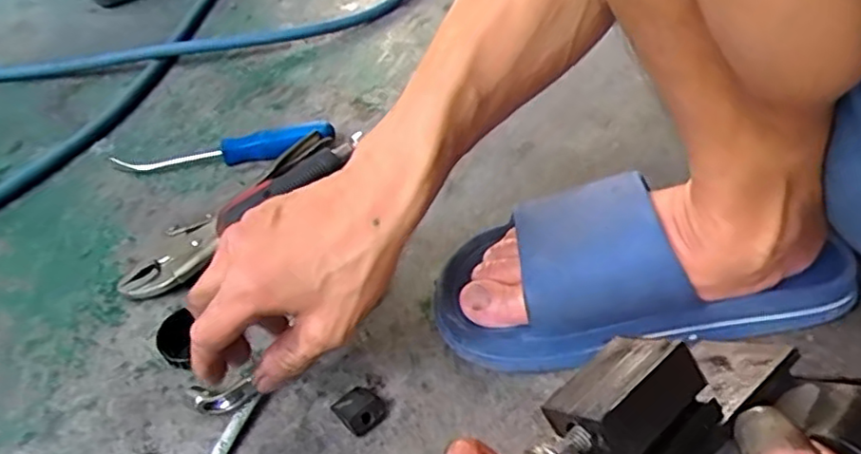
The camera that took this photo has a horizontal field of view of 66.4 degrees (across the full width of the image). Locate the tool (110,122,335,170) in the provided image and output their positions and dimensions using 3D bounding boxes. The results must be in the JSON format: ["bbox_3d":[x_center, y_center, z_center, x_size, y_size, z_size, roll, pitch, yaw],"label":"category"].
[{"bbox_3d":[-0.187,-0.072,0.597,0.198,0.026,0.028,-4,44,1],"label":"tool"}]

